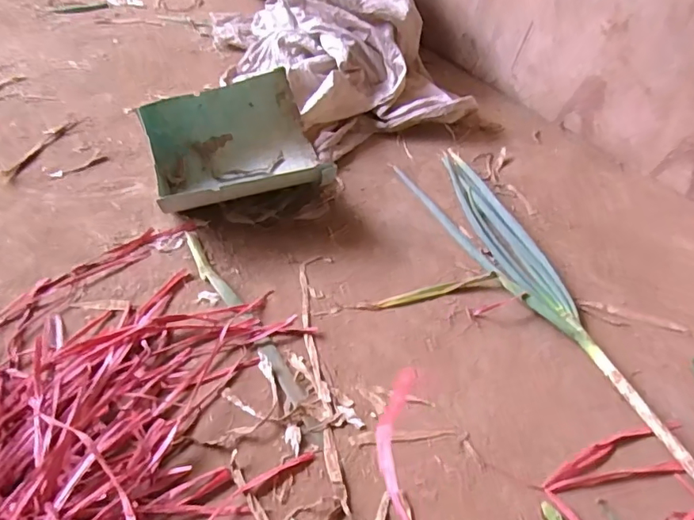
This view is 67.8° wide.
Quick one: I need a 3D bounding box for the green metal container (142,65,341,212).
[{"bbox_3d":[-0.232,-0.223,1.104,0.346,0.140,0.324,-12,51,-17],"label":"green metal container"}]

